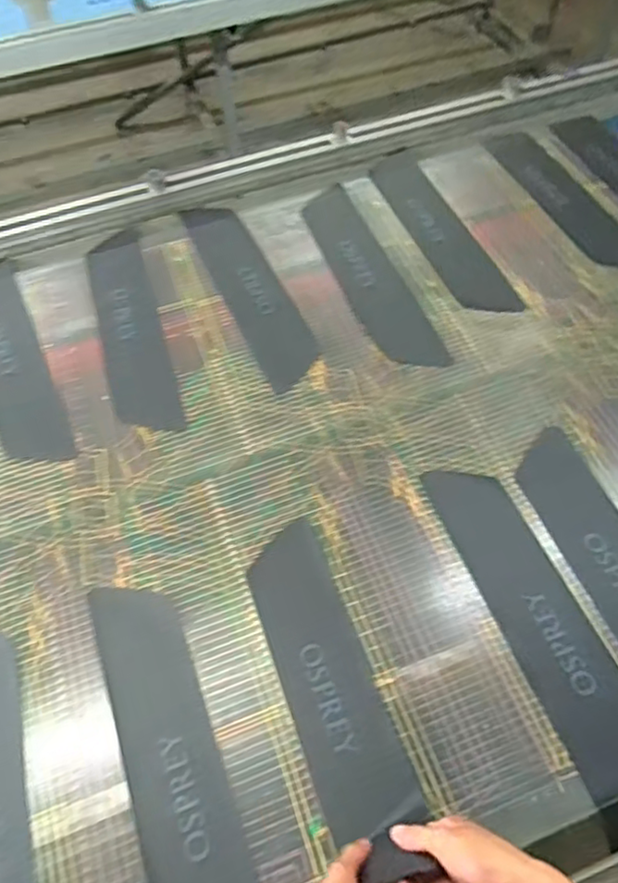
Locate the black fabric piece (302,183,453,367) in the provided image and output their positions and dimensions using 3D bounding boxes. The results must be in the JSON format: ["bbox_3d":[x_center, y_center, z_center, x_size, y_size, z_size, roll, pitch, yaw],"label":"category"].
[{"bbox_3d":[0.100,-0.293,1.077,0.100,0.007,0.446,-21,61,-5],"label":"black fabric piece"}]

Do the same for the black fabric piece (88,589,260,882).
[{"bbox_3d":[-0.144,0.370,0.677,0.103,0.009,0.462,-20,58,-9],"label":"black fabric piece"}]

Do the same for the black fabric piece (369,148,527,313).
[{"bbox_3d":[0.242,-0.400,1.152,0.102,0.009,0.465,-19,58,-8],"label":"black fabric piece"}]

